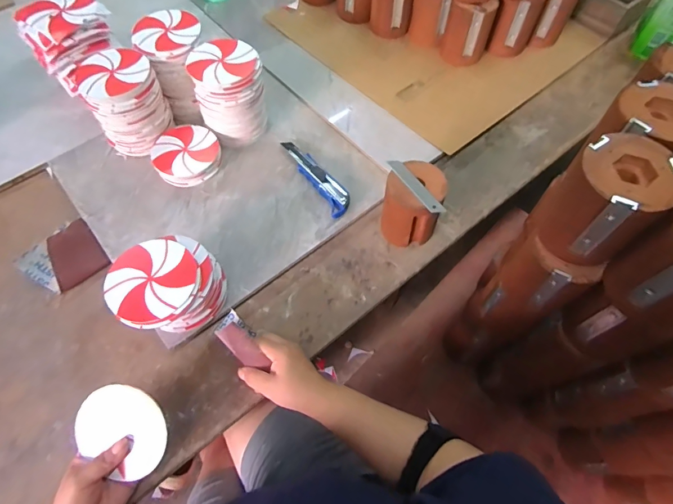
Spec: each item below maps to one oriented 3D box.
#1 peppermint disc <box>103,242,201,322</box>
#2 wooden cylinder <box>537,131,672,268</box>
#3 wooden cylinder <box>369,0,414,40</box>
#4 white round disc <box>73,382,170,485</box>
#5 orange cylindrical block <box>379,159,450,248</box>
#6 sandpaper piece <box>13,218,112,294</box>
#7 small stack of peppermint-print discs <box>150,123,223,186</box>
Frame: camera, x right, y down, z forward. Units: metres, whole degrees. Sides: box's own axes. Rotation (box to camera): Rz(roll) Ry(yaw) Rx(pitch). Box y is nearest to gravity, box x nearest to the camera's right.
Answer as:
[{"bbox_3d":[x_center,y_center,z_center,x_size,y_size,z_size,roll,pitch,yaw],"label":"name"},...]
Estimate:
[{"bbox_3d":[-0.211,0.031,0.463,0.099,0.009,0.097,0,62,0],"label":"peppermint disc"},{"bbox_3d":[0.239,-0.043,0.368,0.076,0.097,0.075,0,62,0],"label":"wooden cylinder"},{"bbox_3d":[0.103,-0.462,0.766,0.078,0.098,0.074,9,62,4],"label":"wooden cylinder"},{"bbox_3d":[-0.227,0.189,0.430,0.098,0.007,0.089,32,95,2],"label":"white round disc"},{"bbox_3d":[0.104,-0.062,0.555,0.077,0.094,0.077,0,62,0],"label":"orange cylindrical block"},{"bbox_3d":[-0.392,0.009,0.582,0.100,0.030,0.101,-37,68,-18],"label":"sandpaper piece"},{"bbox_3d":[-0.234,-0.152,0.638,0.098,0.038,0.099,-24,65,-13],"label":"small stack of peppermint-print discs"}]

